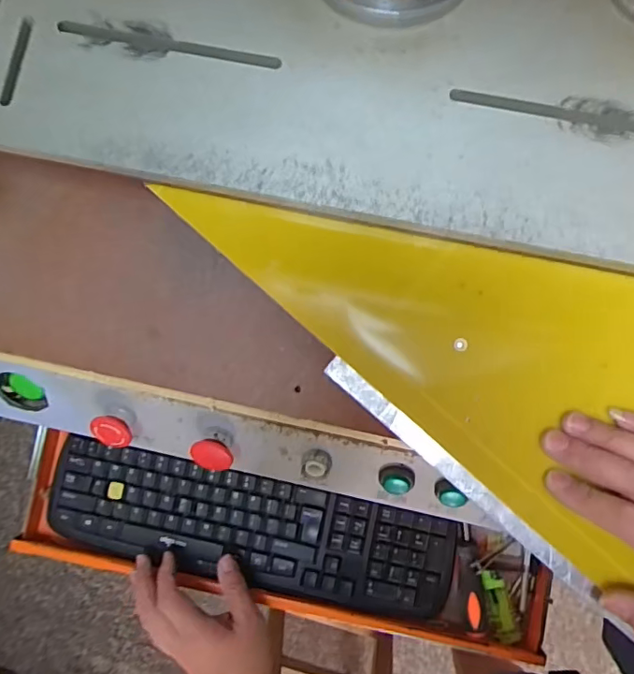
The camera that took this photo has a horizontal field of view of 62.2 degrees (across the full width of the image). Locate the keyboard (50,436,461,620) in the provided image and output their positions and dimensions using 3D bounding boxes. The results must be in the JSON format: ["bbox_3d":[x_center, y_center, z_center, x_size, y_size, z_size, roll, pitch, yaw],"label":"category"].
[{"bbox_3d":[-0.069,0.202,0.554,0.428,0.037,0.115,12,84,1],"label":"keyboard"}]

